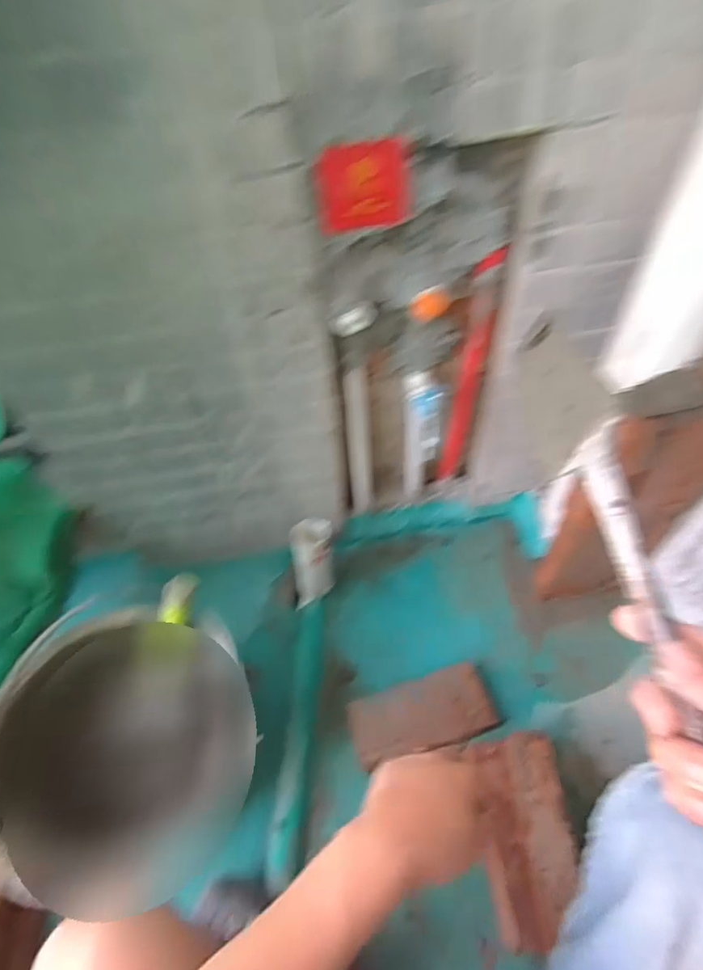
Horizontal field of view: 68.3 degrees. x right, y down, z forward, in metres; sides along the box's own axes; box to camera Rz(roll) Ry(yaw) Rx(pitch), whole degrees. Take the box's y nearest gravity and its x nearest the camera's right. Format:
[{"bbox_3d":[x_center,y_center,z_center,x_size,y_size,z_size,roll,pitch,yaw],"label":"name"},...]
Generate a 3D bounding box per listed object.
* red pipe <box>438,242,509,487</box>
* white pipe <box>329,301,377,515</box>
[{"bbox_3d":[0.177,-0.149,0.791,0.025,0.421,0.041,34,62,24],"label":"red pipe"},{"bbox_3d":[0.010,-0.092,0.791,0.050,0.422,0.043,-23,56,-13],"label":"white pipe"}]

